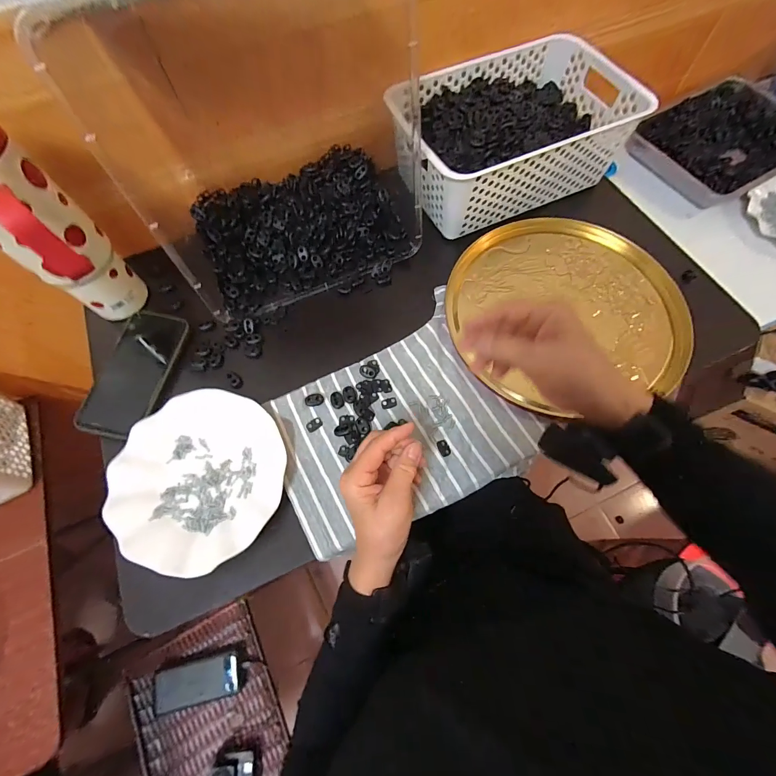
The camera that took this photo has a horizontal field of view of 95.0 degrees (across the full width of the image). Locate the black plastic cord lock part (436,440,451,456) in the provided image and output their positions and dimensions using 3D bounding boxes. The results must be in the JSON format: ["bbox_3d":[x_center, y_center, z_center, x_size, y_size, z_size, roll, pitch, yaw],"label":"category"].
[{"bbox_3d":[0.063,0.067,0.397,0.012,0.004,0.019,-22,69,-8],"label":"black plastic cord lock part"}]

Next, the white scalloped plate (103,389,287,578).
[{"bbox_3d":[-0.200,0.093,0.383,0.174,0.026,0.178,0,68,1],"label":"white scalloped plate"}]

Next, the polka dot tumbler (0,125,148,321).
[{"bbox_3d":[-0.359,-0.147,0.383,0.076,0.210,0.094,-16,68,-5],"label":"polka dot tumbler"}]

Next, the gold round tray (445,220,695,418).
[{"bbox_3d":[0.222,-0.110,0.461,0.285,0.016,0.279,0,68,1],"label":"gold round tray"}]

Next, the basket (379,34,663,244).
[{"bbox_3d":[0.169,-0.363,0.513,0.306,0.100,0.207,-23,69,-8],"label":"basket"}]

